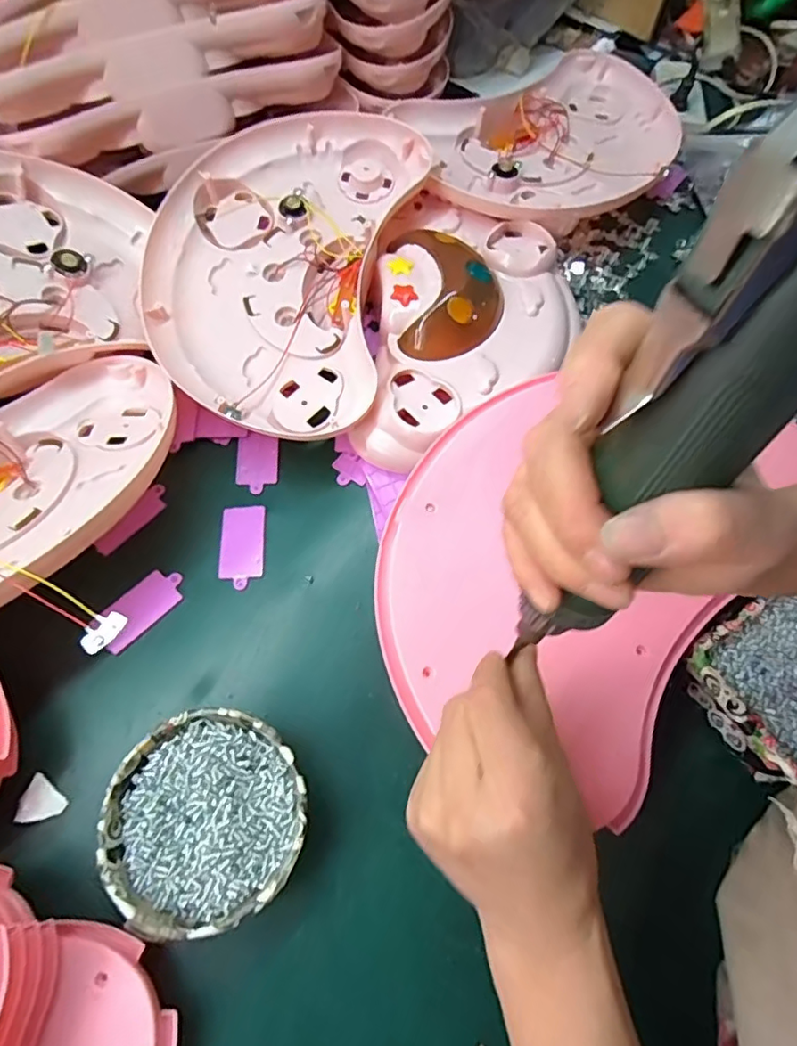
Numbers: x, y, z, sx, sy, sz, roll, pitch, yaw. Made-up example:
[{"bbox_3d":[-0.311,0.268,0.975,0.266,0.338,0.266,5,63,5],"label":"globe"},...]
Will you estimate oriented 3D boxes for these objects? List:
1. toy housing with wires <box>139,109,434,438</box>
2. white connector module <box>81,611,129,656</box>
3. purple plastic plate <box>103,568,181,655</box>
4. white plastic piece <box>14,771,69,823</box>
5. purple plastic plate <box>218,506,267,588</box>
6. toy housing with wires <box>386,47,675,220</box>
[{"bbox_3d":[-0.110,-0.232,0.507,0.224,0.070,0.330,10,63,5],"label":"toy housing with wires"},{"bbox_3d":[-0.167,0.061,0.318,0.016,0.004,0.025,28,66,13],"label":"white connector module"},{"bbox_3d":[-0.189,0.062,0.416,0.033,0.004,0.065,40,69,18],"label":"purple plastic plate"},{"bbox_3d":[-0.229,0.178,0.360,0.027,0.006,0.025,38,69,17],"label":"white plastic piece"},{"bbox_3d":[-0.121,0.017,0.439,0.033,0.004,0.066,-2,63,-2],"label":"purple plastic plate"},{"bbox_3d":[0.166,-0.412,0.605,0.327,0.039,0.233,-33,68,-16],"label":"toy housing with wires"}]

